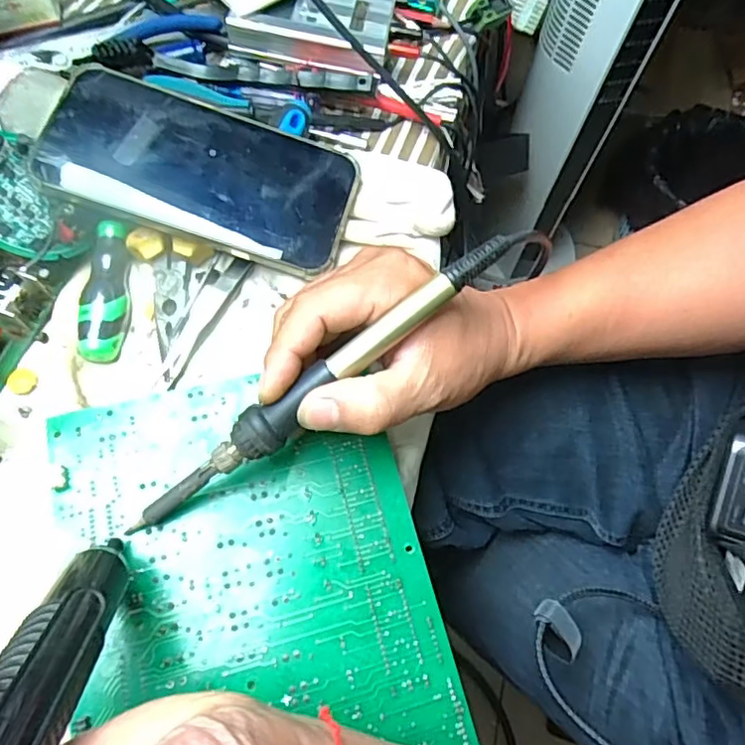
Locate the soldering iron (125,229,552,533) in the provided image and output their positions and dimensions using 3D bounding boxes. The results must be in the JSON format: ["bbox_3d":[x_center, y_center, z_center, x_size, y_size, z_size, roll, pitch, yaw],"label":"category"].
[{"bbox_3d":[-0.013,0.001,0.258,0.214,0.015,0.021,-36,73,0],"label":"soldering iron"}]

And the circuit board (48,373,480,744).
[{"bbox_3d":[-0.056,0.087,0.269,0.154,0.004,0.180,-12,70,-11],"label":"circuit board"}]

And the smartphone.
[{"bbox_3d":[-0.090,-0.109,0.315,0.157,0.007,0.078,16,77,-7],"label":"smartphone"}]

